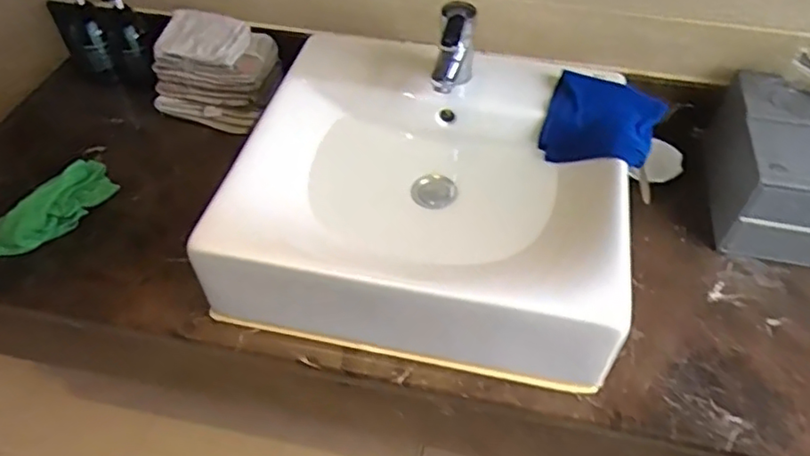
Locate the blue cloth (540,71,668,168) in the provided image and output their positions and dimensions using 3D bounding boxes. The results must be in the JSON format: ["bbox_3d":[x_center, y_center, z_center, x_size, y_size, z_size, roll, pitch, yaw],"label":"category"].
[{"bbox_3d":[0.255,-0.139,0.797,0.142,0.054,0.140,22,53,18],"label":"blue cloth"}]

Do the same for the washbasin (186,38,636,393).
[{"bbox_3d":[0.033,-0.056,0.789,0.459,0.129,0.424,10,50,8],"label":"washbasin"}]

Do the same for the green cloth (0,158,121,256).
[{"bbox_3d":[-0.473,-0.028,0.817,0.063,0.053,0.178,29,55,22],"label":"green cloth"}]

